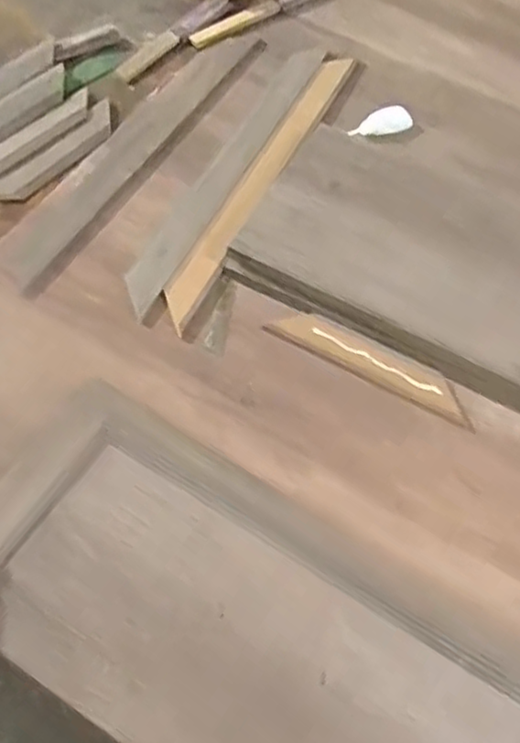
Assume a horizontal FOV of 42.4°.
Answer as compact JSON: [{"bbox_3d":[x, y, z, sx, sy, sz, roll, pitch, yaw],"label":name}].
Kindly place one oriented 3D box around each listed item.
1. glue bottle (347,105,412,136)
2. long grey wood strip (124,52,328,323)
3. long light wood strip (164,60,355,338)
[{"bbox_3d":[0.160,-0.331,0.895,0.089,0.021,0.031,-20,63,-15],"label":"glue bottle"},{"bbox_3d":[-0.037,-0.257,0.836,0.047,0.013,0.483,24,61,10],"label":"long grey wood strip"},{"bbox_3d":[0.004,-0.243,0.832,0.044,0.012,0.489,23,61,10],"label":"long light wood strip"}]

